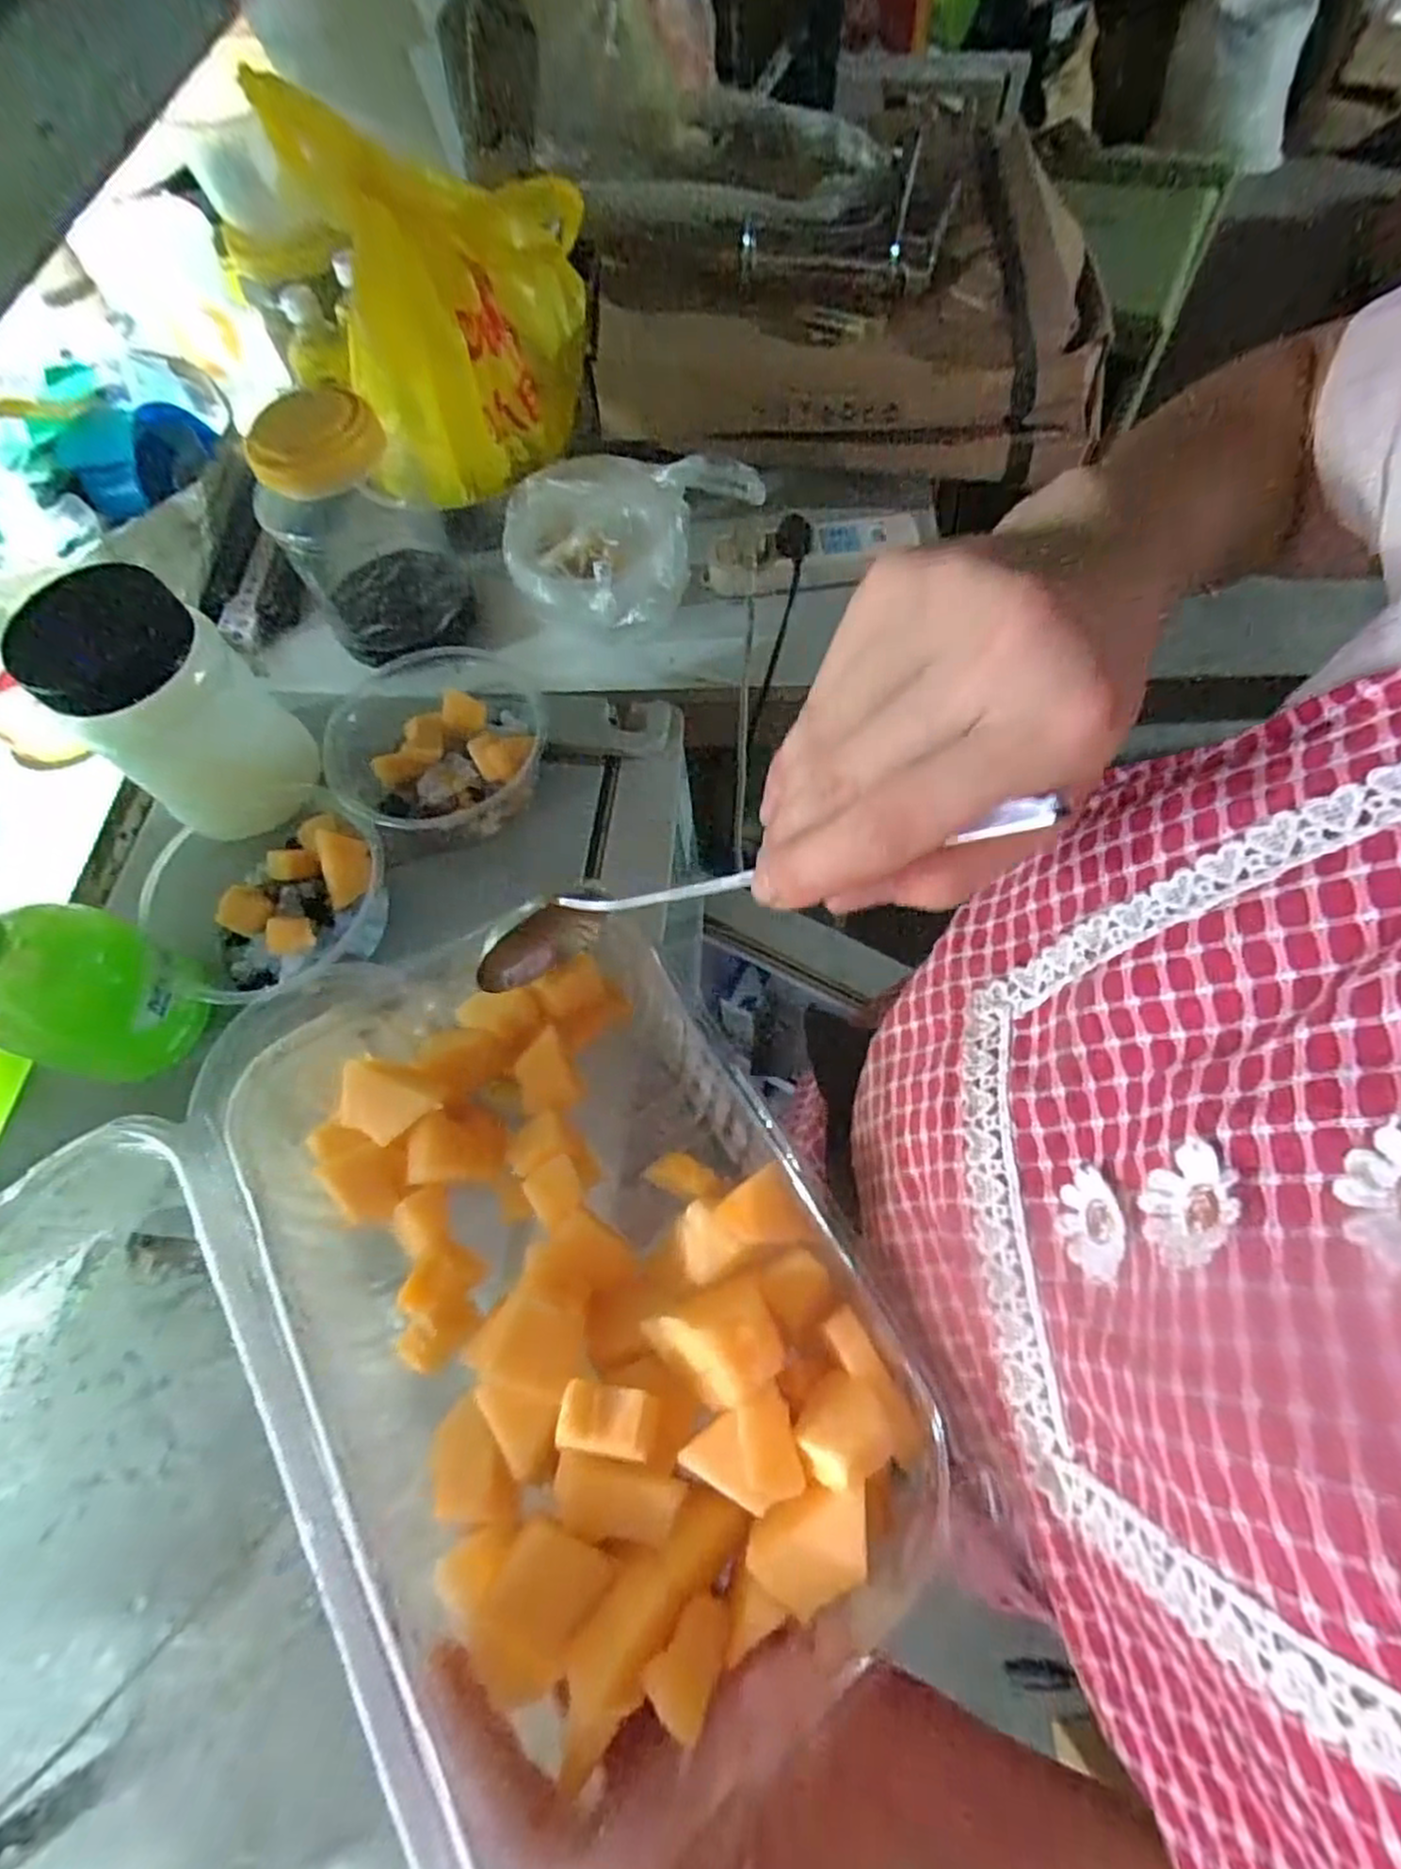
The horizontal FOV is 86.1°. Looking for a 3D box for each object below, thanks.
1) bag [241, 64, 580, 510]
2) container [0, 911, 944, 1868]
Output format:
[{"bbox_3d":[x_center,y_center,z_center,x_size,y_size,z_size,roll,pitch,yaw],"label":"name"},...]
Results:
[{"bbox_3d":[-0.200,-0.517,0.628,0.216,0.213,0.162,-15,63,-4],"label":"bag"},{"bbox_3d":[-0.118,0.156,0.251,0.345,0.069,0.258,-32,66,-12],"label":"container"}]

